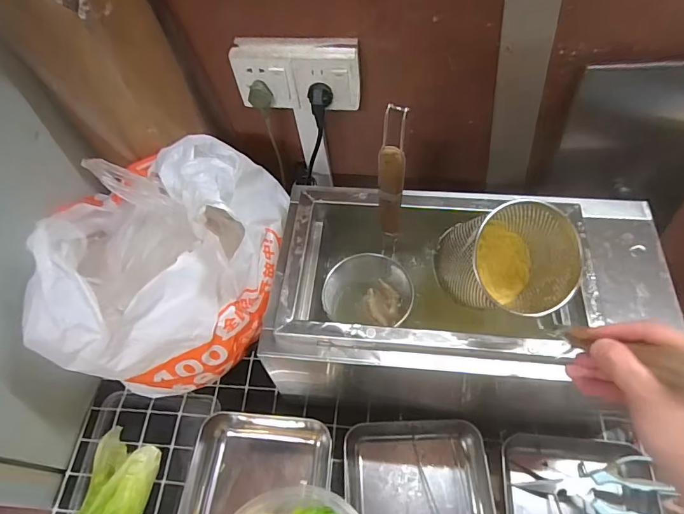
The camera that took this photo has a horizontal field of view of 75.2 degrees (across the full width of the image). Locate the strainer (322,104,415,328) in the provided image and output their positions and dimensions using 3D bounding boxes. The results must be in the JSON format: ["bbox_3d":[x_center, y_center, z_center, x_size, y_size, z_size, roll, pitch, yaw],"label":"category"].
[{"bbox_3d":[0.025,-0.015,0.534,0.111,0.273,0.100,-9,59,-1],"label":"strainer"}]

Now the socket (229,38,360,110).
[{"bbox_3d":[-0.062,-0.252,0.619,0.169,0.086,0.043,4,59,7],"label":"socket"}]

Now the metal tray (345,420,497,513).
[{"bbox_3d":[0.109,0.361,0.599,0.188,0.053,0.259,-4,59,2],"label":"metal tray"}]

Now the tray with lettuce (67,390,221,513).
[{"bbox_3d":[-0.309,0.320,0.642,0.185,0.050,0.254,3,59,6],"label":"tray with lettuce"}]

